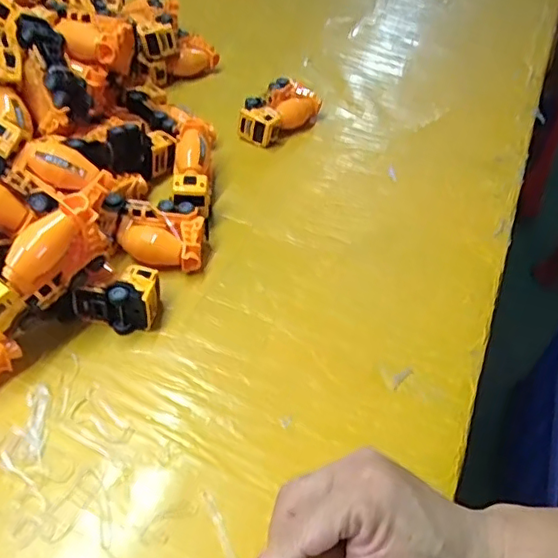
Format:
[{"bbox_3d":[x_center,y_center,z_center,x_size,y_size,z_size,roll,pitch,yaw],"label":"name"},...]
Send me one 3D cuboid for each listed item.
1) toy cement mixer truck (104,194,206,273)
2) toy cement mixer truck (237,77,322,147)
[{"bbox_3d":[-0.108,-0.037,0.499,0.088,0.038,0.057,2,46,-5],"label":"toy cement mixer truck"},{"bbox_3d":[0.002,-0.189,0.656,0.058,0.038,0.100,26,49,18],"label":"toy cement mixer truck"}]

